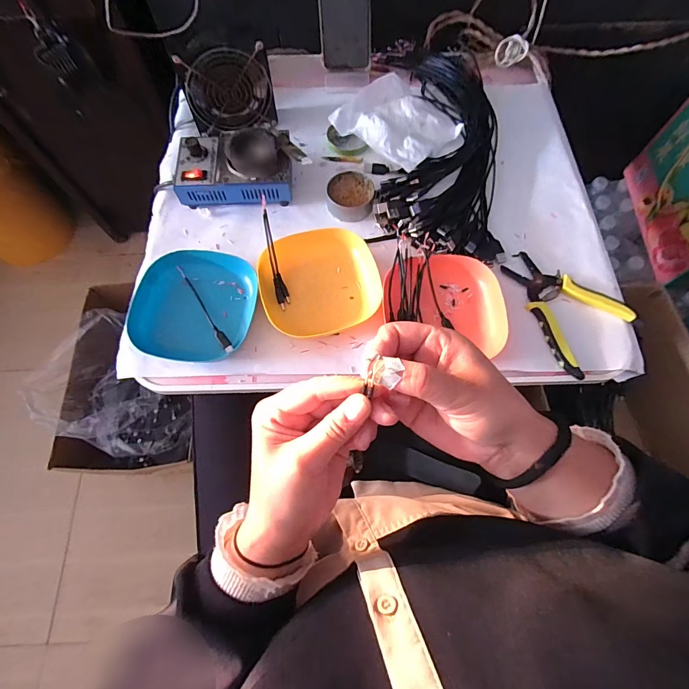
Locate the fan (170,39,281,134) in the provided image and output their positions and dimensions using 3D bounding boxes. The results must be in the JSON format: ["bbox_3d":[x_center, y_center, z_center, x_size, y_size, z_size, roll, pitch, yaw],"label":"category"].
[{"bbox_3d":[-0.163,-0.359,0.520,0.121,0.104,0.048,-13,70,-5],"label":"fan"}]

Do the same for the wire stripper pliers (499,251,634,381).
[{"bbox_3d":[0.255,-0.047,0.450,0.119,0.011,0.147,-43,75,-14],"label":"wire stripper pliers"}]

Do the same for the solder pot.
[{"bbox_3d":[-0.147,-0.244,0.504,0.153,0.061,0.104,1,70,1],"label":"solder pot"}]

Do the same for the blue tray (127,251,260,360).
[{"bbox_3d":[-0.180,-0.049,0.445,0.136,0.026,0.135,6,70,2],"label":"blue tray"}]

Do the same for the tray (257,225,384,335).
[{"bbox_3d":[-0.034,-0.086,0.460,0.138,0.028,0.145,-13,70,-5],"label":"tray"}]

